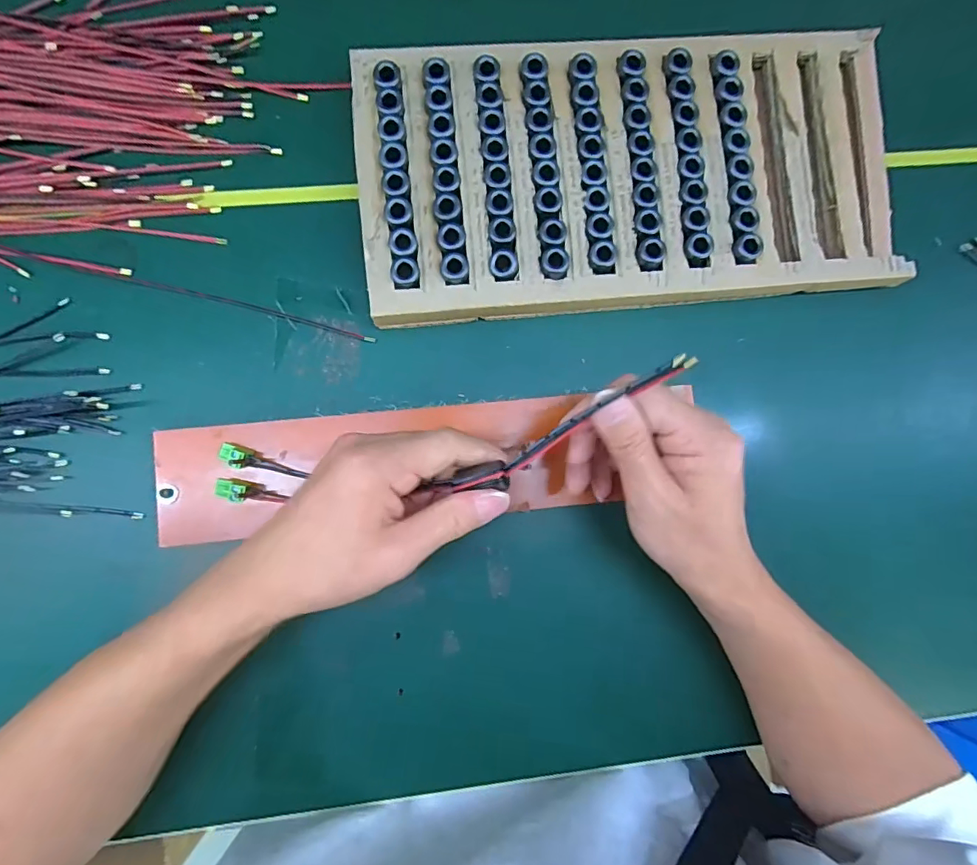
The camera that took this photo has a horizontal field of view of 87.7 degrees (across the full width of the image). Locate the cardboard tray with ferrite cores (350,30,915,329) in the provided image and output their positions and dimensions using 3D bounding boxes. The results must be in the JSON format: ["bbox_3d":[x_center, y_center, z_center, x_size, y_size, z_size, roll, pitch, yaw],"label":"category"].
[{"bbox_3d":[0.097,-0.172,0.340,0.355,0.034,0.174,-6,87,-5],"label":"cardboard tray with ferrite cores"}]

